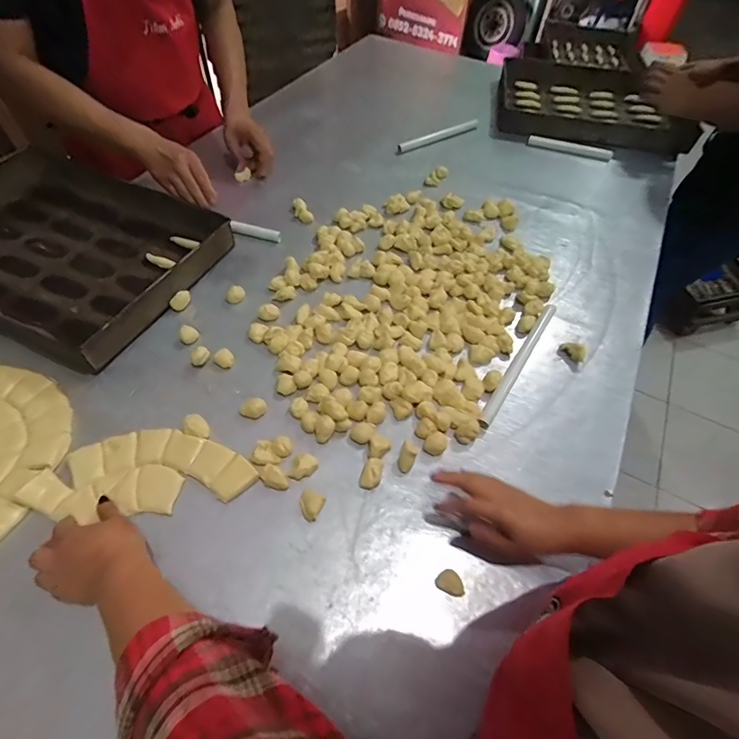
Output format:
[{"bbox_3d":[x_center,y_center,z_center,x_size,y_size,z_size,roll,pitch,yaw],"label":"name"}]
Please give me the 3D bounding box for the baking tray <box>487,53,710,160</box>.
[{"bbox_3d":[0.621,-0.779,1.169,0.508,0.062,0.498,11,55,4],"label":"baking tray"}]

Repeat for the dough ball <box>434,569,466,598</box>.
[{"bbox_3d":[0.096,0.249,0.478,0.034,0.010,0.023,24,57,14],"label":"dough ball"}]

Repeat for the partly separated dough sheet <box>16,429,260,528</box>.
[{"bbox_3d":[-0.294,0.133,0.538,0.271,0.009,0.106,-3,55,-8],"label":"partly separated dough sheet"}]

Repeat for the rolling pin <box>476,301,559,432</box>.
[{"bbox_3d":[0.238,-0.015,0.647,0.018,0.021,0.265,30,59,18],"label":"rolling pin"}]

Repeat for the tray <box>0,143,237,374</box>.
[{"bbox_3d":[-0.584,-0.242,0.748,0.605,0.051,0.368,24,57,12],"label":"tray"}]

